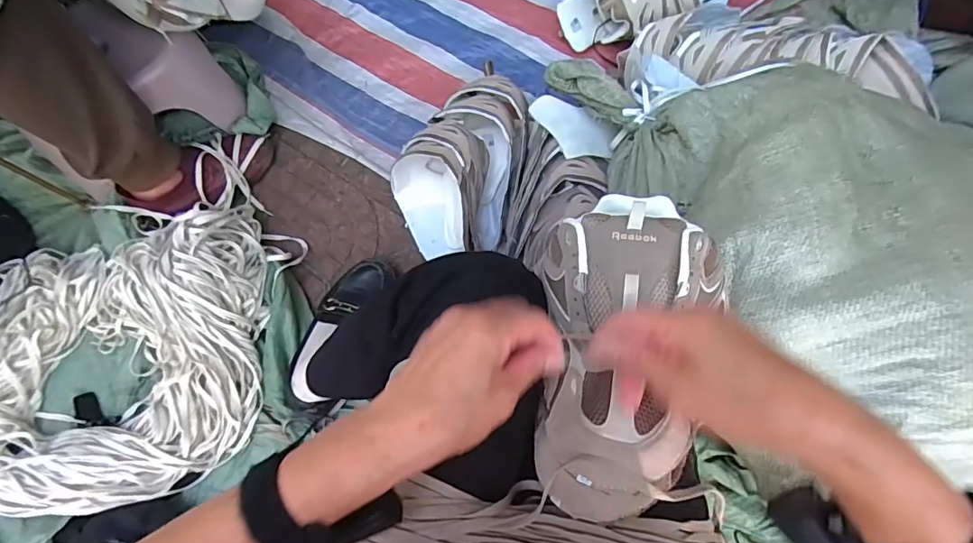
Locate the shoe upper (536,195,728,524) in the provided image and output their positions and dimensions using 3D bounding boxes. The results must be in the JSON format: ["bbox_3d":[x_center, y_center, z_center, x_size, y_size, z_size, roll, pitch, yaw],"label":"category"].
[{"bbox_3d":[0.108,0.052,0.389,0.133,0.074,0.257,11,73,4],"label":"shoe upper"}]

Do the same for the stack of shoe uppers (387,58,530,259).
[{"bbox_3d":[-0.036,-0.179,0.798,0.201,0.155,0.270,20,73,7],"label":"stack of shoe uppers"}]

